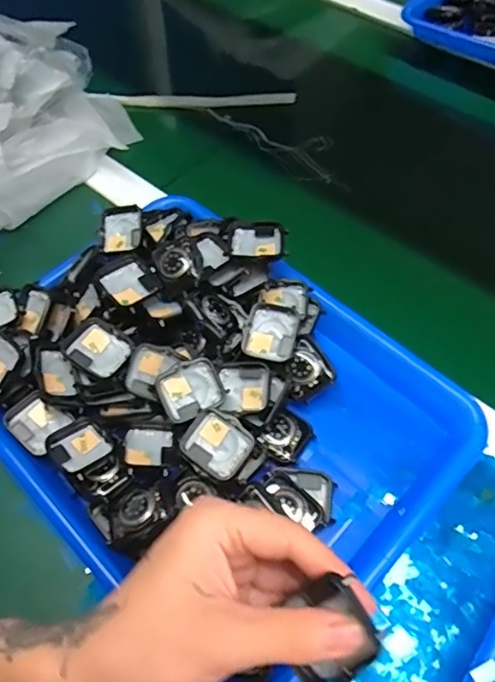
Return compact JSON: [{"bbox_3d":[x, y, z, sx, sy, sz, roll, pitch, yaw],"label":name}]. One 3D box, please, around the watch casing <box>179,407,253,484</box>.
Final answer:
[{"bbox_3d":[-0.020,0.068,0.351,0.042,0.014,0.036,27,63,19],"label":"watch casing"}]

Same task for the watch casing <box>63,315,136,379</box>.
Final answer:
[{"bbox_3d":[-0.105,0.005,0.372,0.042,0.012,0.037,38,66,6],"label":"watch casing"}]

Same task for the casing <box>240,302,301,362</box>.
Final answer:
[{"bbox_3d":[0.017,-0.005,0.385,0.037,0.009,0.041,17,77,9],"label":"casing"}]

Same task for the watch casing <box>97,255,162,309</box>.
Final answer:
[{"bbox_3d":[-0.088,-0.044,0.391,0.038,0.009,0.046,-33,61,-16],"label":"watch casing"}]

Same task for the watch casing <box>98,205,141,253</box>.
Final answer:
[{"bbox_3d":[-0.107,-0.095,0.446,0.035,0.010,0.040,-7,76,3],"label":"watch casing"}]

